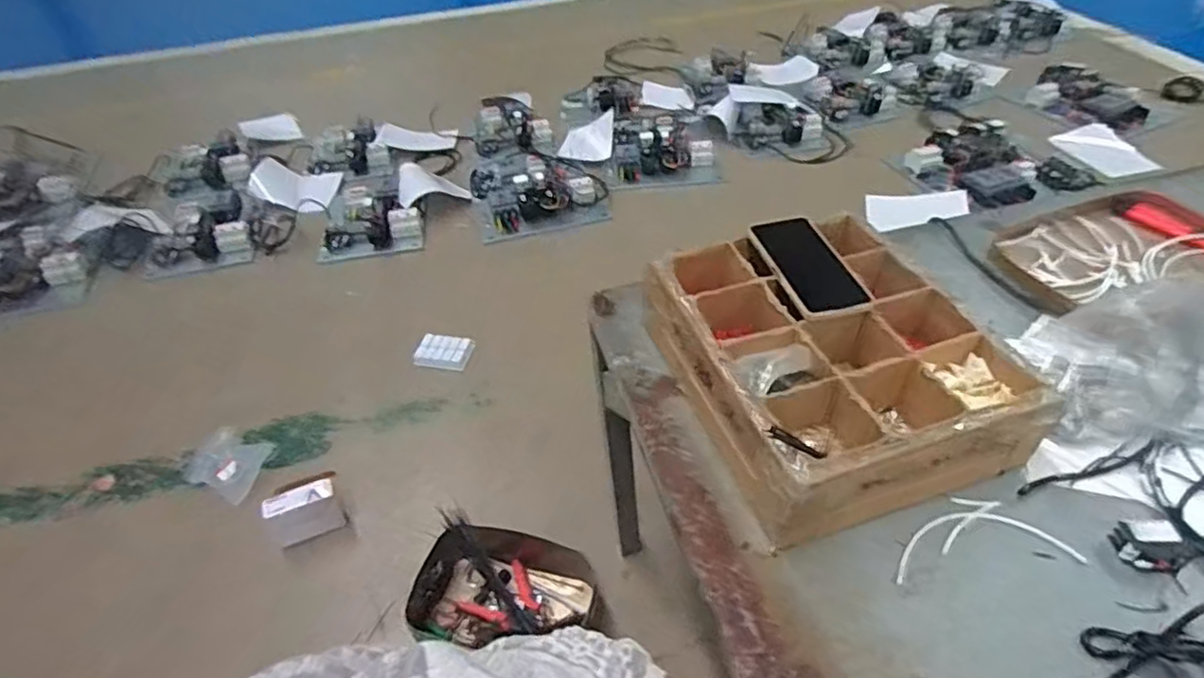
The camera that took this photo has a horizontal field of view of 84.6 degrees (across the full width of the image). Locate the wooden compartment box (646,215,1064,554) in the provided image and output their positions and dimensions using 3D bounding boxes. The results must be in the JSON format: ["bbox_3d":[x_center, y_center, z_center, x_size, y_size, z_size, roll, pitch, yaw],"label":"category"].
[{"bbox_3d":[0.236,0.022,0.712,0.287,0.124,0.321,-14,42,-12],"label":"wooden compartment box"}]

